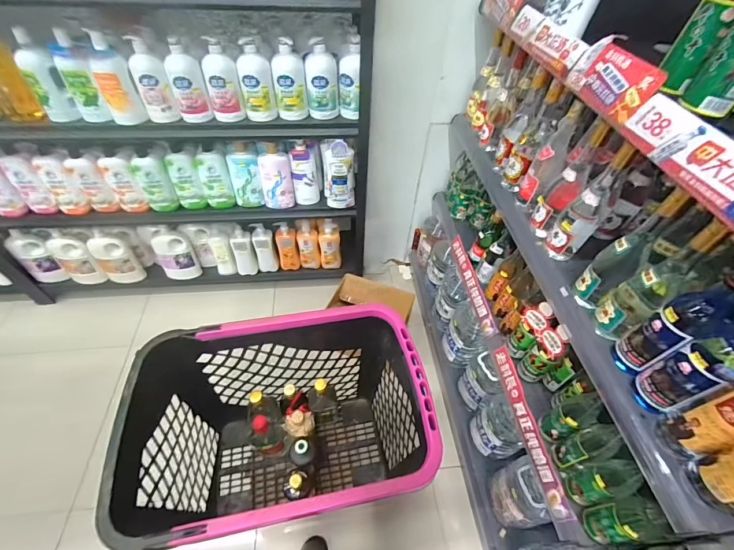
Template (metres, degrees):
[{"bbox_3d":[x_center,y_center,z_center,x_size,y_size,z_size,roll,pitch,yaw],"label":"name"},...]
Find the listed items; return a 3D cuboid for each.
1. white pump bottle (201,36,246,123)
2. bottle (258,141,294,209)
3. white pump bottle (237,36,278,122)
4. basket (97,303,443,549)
[{"bbox_3d":[-0.426,-0.562,1.020,0.093,0.211,0.068,-13,51,-14],"label":"white pump bottle"},{"bbox_3d":[-0.336,-0.353,1.280,0.114,0.229,0.071,-9,50,-11],"label":"bottle"},{"bbox_3d":[-0.331,-0.574,1.034,0.095,0.209,0.069,-9,50,-11],"label":"white pump bottle"},{"bbox_3d":[-0.176,0.378,0.837,0.555,0.475,0.407,-4,50,-7],"label":"basket"}]

